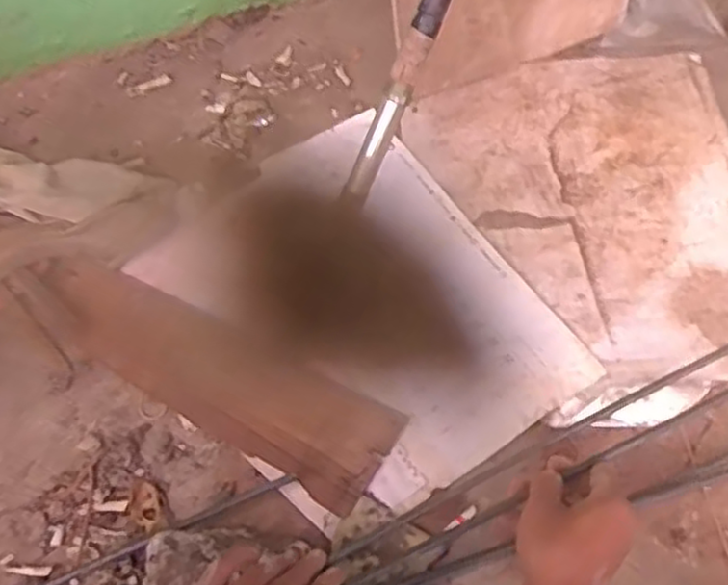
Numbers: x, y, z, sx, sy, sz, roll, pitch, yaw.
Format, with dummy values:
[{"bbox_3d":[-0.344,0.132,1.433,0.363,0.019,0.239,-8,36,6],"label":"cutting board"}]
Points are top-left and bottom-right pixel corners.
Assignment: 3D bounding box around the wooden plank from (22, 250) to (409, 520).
[{"bbox_3d":[-0.159,0.065,0.708,0.397,0.023,0.102,27,67,17],"label":"wooden plank"}]

